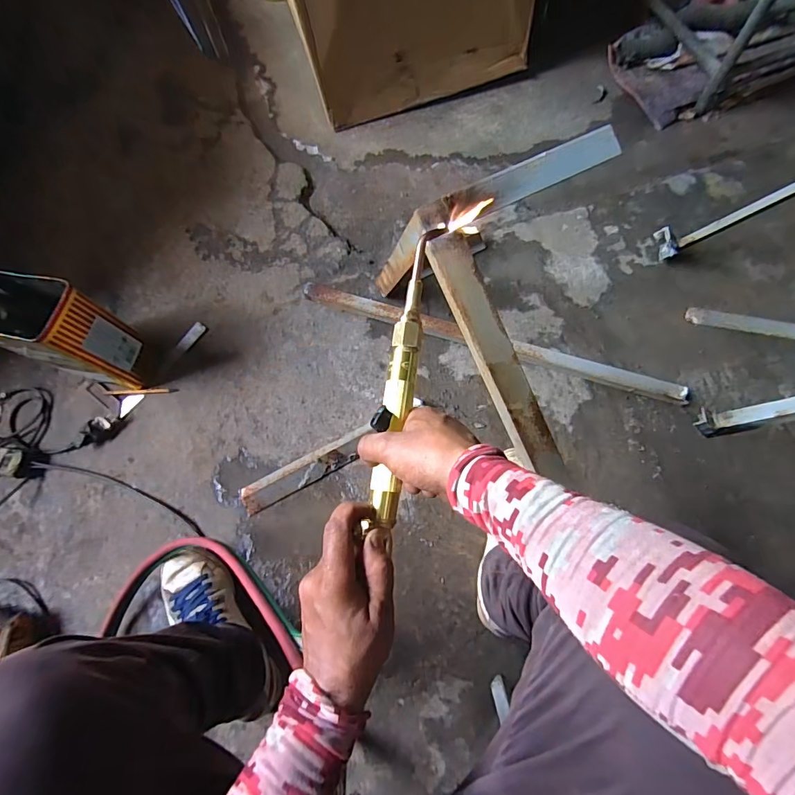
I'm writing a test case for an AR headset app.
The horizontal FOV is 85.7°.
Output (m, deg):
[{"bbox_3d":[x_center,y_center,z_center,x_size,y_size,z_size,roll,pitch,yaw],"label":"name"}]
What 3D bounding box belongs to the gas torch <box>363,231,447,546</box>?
[{"bbox_3d":[0.005,-0.033,0.397,0.029,0.037,0.296,8,76,6],"label":"gas torch"}]

